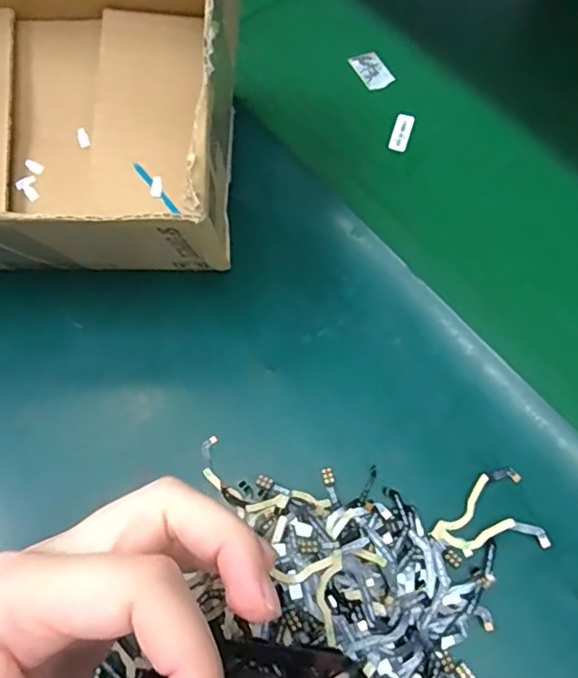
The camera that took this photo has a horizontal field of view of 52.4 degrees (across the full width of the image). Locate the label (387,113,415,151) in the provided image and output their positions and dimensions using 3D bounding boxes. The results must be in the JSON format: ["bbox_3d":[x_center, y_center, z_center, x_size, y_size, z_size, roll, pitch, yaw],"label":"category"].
[{"bbox_3d":[0.072,-0.133,0.376,0.012,0.004,0.028,15,65,7],"label":"label"}]

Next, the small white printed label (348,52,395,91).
[{"bbox_3d":[0.057,-0.183,0.400,0.021,0.004,0.031,-27,66,-12],"label":"small white printed label"}]

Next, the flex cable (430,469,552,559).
[{"bbox_3d":[0.085,0.078,0.259,0.047,0.004,0.034,-10,64,-4],"label":"flex cable"}]

